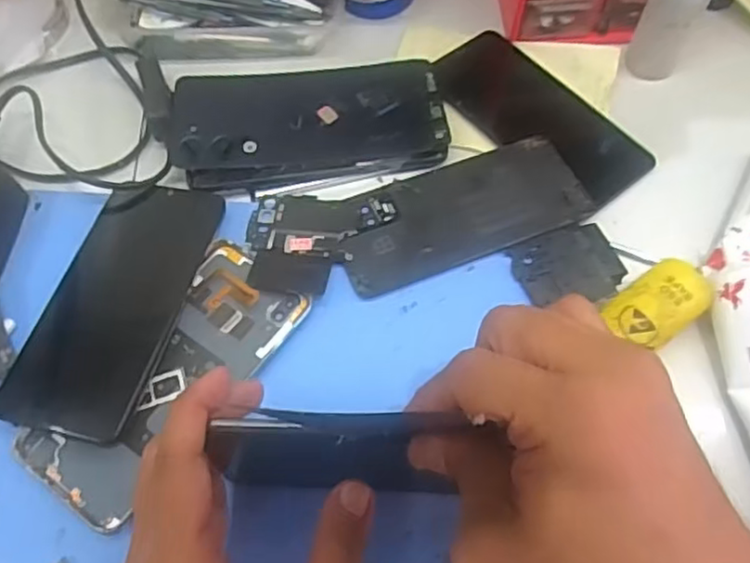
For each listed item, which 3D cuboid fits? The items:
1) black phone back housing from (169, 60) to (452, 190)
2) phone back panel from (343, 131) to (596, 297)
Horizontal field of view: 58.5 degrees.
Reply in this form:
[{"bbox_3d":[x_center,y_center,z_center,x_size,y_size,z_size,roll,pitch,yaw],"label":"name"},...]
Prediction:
[{"bbox_3d":[-0.042,-0.105,0.436,0.174,0.014,0.083,-3,63,-3],"label":"black phone back housing"},{"bbox_3d":[0.052,-0.045,0.414,0.155,0.006,0.071,-19,64,-11],"label":"phone back panel"}]

